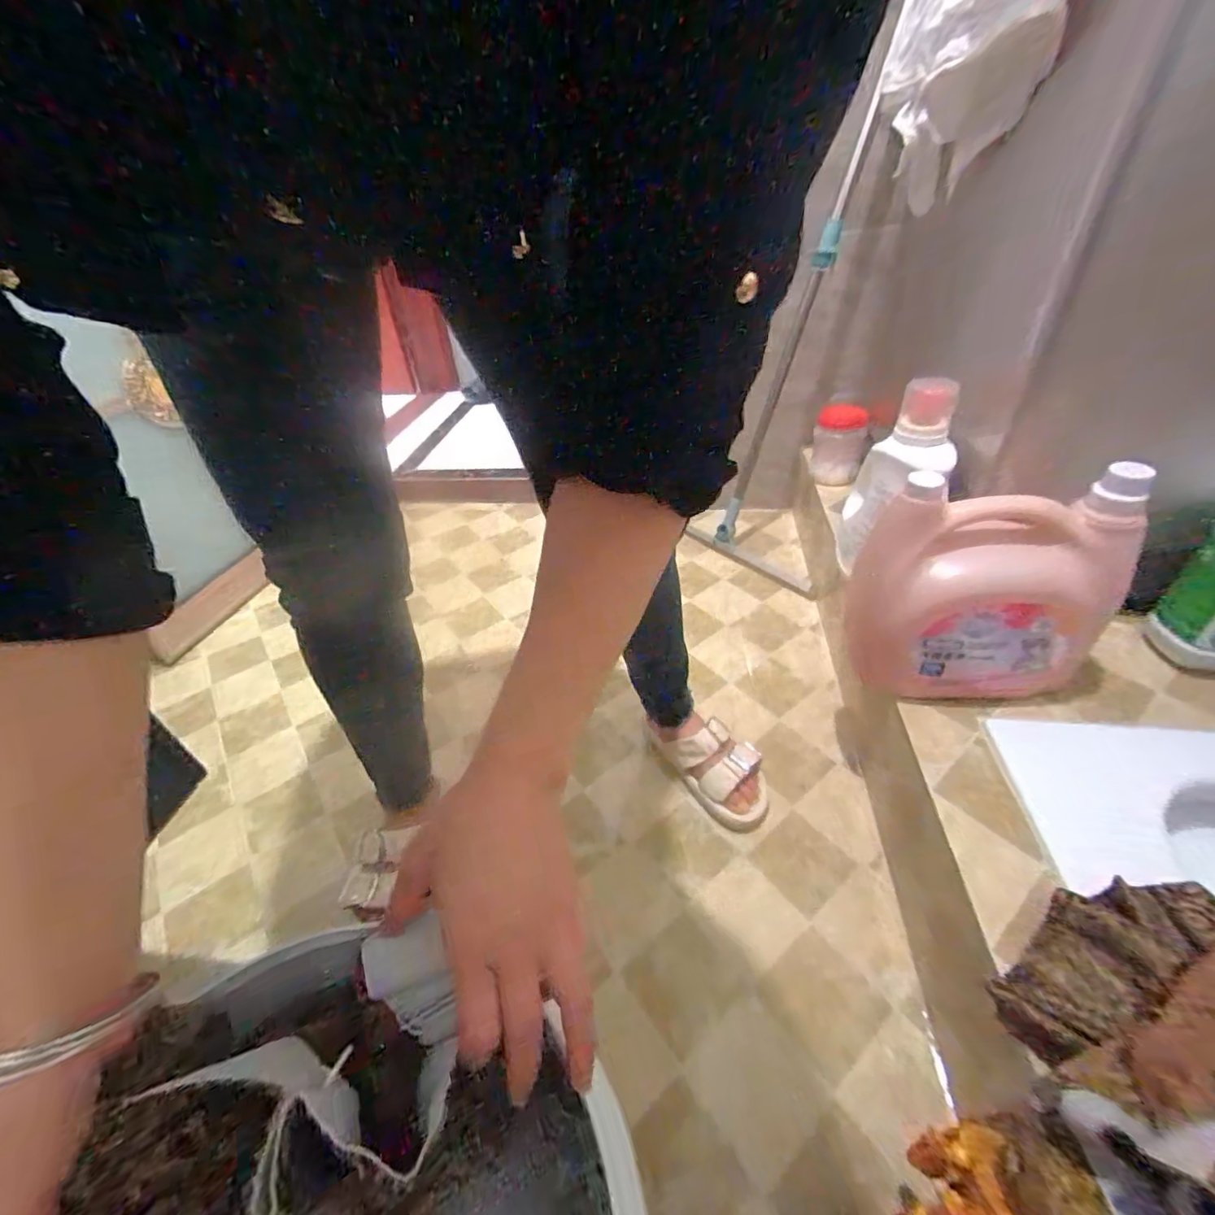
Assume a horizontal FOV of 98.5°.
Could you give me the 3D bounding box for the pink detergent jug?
[{"bbox_3d":[0.411,-0.025,0.588,0.244,0.238,0.139,9,42,19],"label":"pink detergent jug"}]

